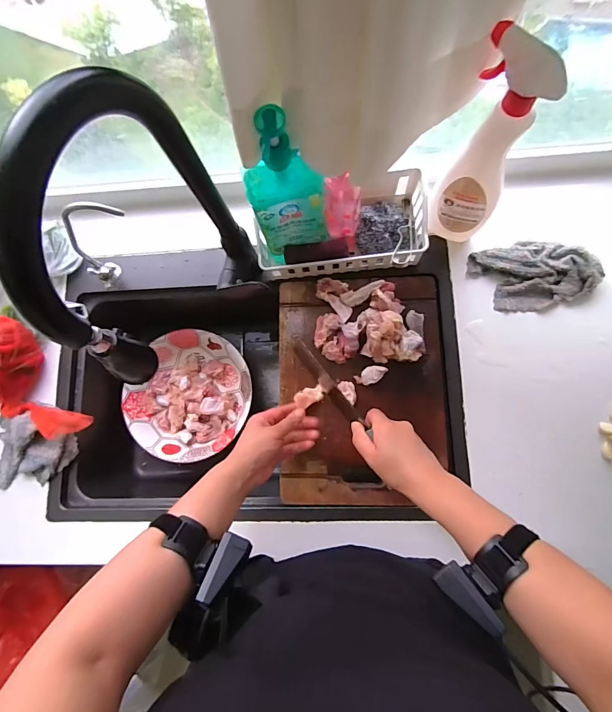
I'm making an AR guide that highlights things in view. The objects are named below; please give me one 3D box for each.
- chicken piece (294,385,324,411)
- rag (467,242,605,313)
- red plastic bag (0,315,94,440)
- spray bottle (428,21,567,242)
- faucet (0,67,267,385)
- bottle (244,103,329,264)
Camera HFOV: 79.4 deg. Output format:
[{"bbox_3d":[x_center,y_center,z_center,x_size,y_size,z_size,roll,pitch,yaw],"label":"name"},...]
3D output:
[{"bbox_3d":[0.006,0.064,0.585,0.047,0.034,0.028,-26,82,3],"label":"chicken piece"},{"bbox_3d":[0.360,-0.127,0.584,0.185,0.020,0.109,3,81,5],"label":"rag"},{"bbox_3d":[-0.457,0.067,0.591,0.115,0.091,0.195,-39,80,-2],"label":"red plastic bag"},{"bbox_3d":[0.222,-0.243,0.470,0.093,0.288,0.057,29,84,9],"label":"spray bottle"},{"bbox_3d":[-0.141,-0.089,0.398,0.043,0.379,0.236,18,83,7],"label":"faucet"},{"bbox_3d":[-0.024,-0.207,0.500,0.097,0.282,0.055,-5,81,4],"label":"bottle"}]

